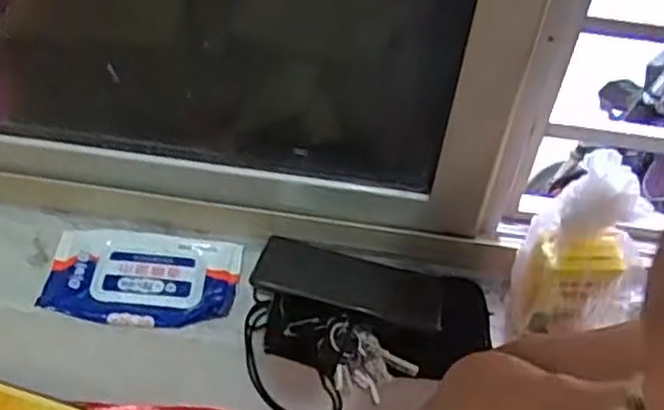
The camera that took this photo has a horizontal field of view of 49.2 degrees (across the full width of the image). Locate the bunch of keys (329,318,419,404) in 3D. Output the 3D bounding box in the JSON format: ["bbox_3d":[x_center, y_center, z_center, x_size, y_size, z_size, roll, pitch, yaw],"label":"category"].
[{"bbox_3d":[0.029,0.134,0.611,0.079,0.037,0.056,20,42,14],"label":"bunch of keys"}]

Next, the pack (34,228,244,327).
[{"bbox_3d":[-0.172,0.066,0.667,0.167,0.022,0.099,5,41,-3],"label":"pack"}]

